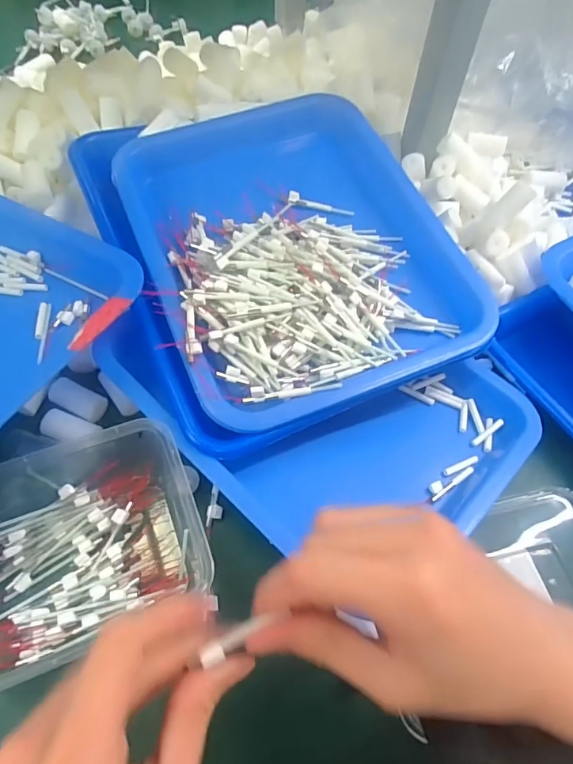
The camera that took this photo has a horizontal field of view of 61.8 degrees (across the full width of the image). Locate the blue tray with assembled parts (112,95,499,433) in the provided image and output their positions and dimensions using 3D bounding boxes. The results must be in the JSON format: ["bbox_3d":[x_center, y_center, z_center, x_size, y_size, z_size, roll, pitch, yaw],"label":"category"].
[{"bbox_3d":[0.004,-0.114,0.383,0.232,0.056,0.291,-19,61,-13],"label":"blue tray with assembled parts"}]

